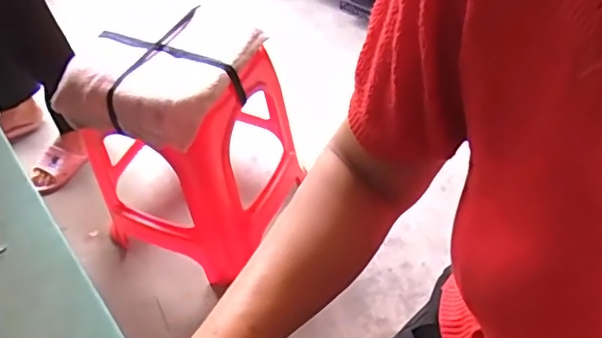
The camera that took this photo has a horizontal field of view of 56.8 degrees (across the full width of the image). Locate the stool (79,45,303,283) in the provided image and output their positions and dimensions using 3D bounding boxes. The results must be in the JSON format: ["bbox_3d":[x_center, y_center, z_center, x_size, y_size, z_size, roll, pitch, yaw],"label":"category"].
[{"bbox_3d":[-0.240,-0.052,1.241,0.384,0.428,0.379,18,52,21],"label":"stool"}]

